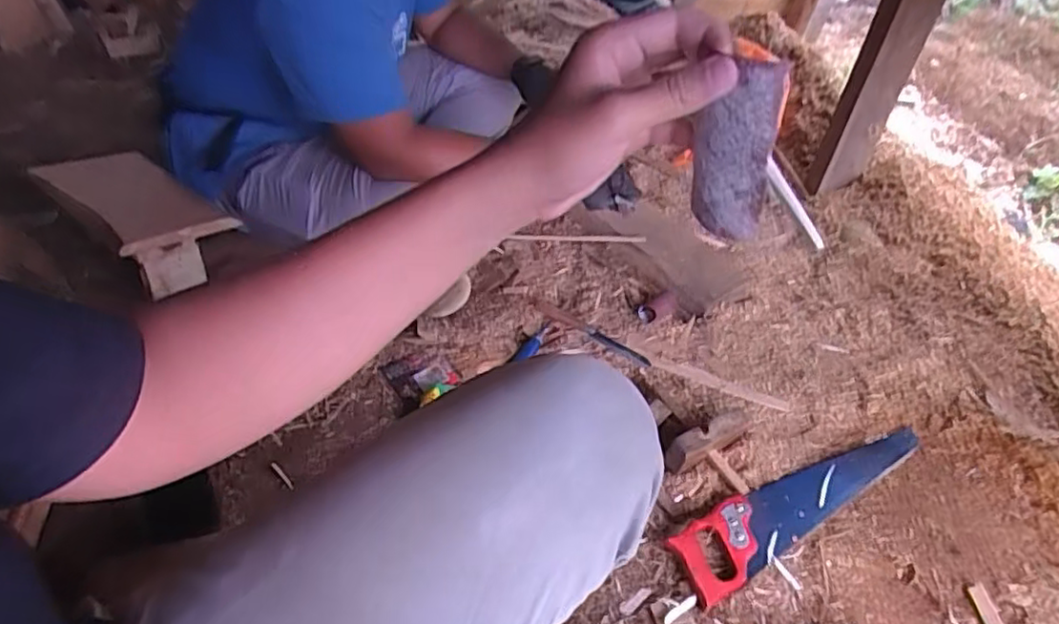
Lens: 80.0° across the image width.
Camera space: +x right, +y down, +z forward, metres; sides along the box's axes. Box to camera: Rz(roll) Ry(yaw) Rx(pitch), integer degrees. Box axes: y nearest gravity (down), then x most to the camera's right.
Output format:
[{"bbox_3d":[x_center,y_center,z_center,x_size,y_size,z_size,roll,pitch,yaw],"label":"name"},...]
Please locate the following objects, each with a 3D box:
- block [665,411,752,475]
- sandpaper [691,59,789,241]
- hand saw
[{"bbox_3d":[0.260,0.171,0.883,0.166,0.081,0.028,-21,49,-25],"label":"block"},{"bbox_3d":[0.106,-0.082,0.329,0.042,0.101,0.012,30,56,25],"label":"sandpaper"},{"bbox_3d":[0.377,0.247,0.848,0.436,0.033,0.089,-19,48,-23],"label":"hand saw"}]

